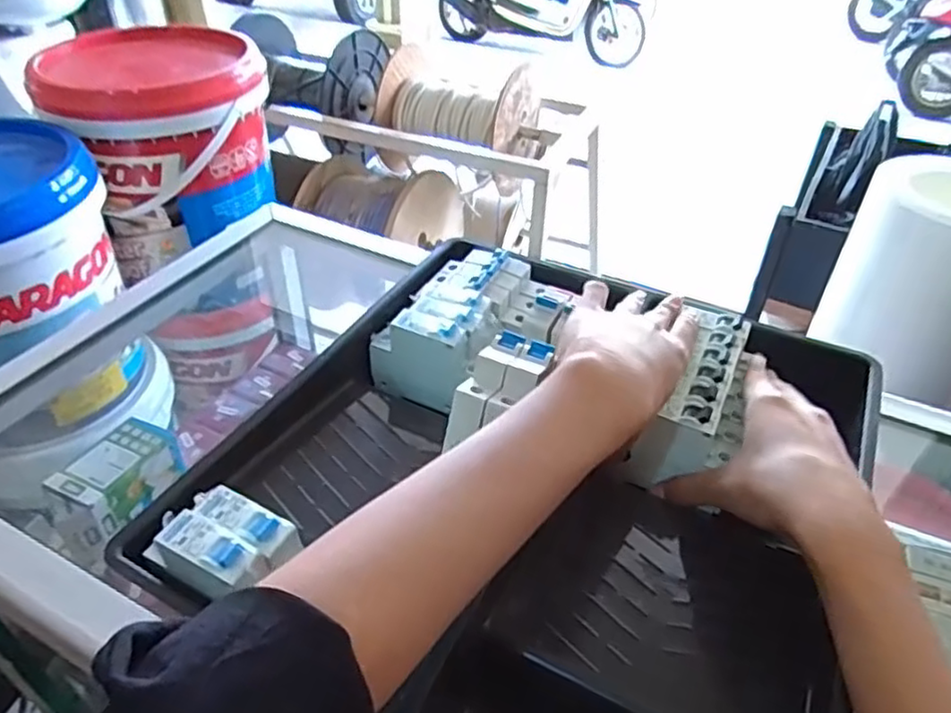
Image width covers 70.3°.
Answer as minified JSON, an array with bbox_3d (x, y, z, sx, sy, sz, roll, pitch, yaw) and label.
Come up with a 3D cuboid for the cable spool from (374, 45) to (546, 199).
[{"bbox_3d":[-0.036,-0.510,1.473,0.339,0.234,0.193,18,43,18],"label":"cable spool"}]

